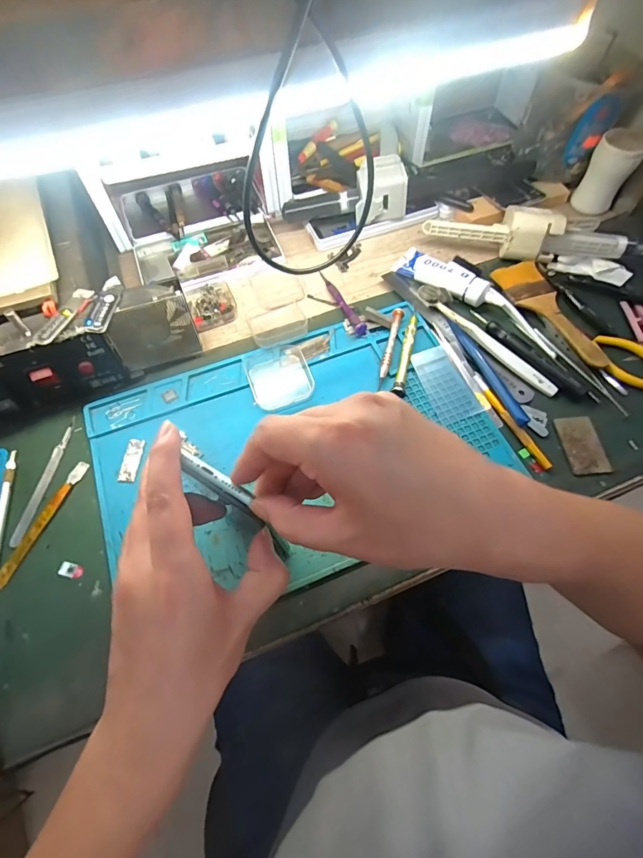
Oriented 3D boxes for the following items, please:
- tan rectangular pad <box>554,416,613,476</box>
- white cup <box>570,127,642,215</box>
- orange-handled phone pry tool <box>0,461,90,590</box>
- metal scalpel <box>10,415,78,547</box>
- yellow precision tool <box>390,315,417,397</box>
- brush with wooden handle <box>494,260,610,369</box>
[{"bbox_3d":[0.255,0.015,0.401,0.037,0.004,0.060,-6,63,-2],"label":"tan rectangular pad"},{"bbox_3d":[0.371,-0.331,0.537,0.053,0.089,0.047,37,69,18],"label":"white cup"},{"bbox_3d":[-0.252,0.082,0.373,0.013,0.004,0.121,18,64,10],"label":"orange-handled phone pry tool"},{"bbox_3d":[-0.263,0.046,0.394,0.010,0.004,0.128,8,63,5],"label":"metal scalpel"},{"bbox_3d":[0.090,-0.079,0.443,0.013,0.016,0.104,11,63,7],"label":"yellow precision tool"},{"bbox_3d":[0.262,-0.132,0.468,0.063,0.011,0.161,-17,64,-7],"label":"brush with wooden handle"}]

